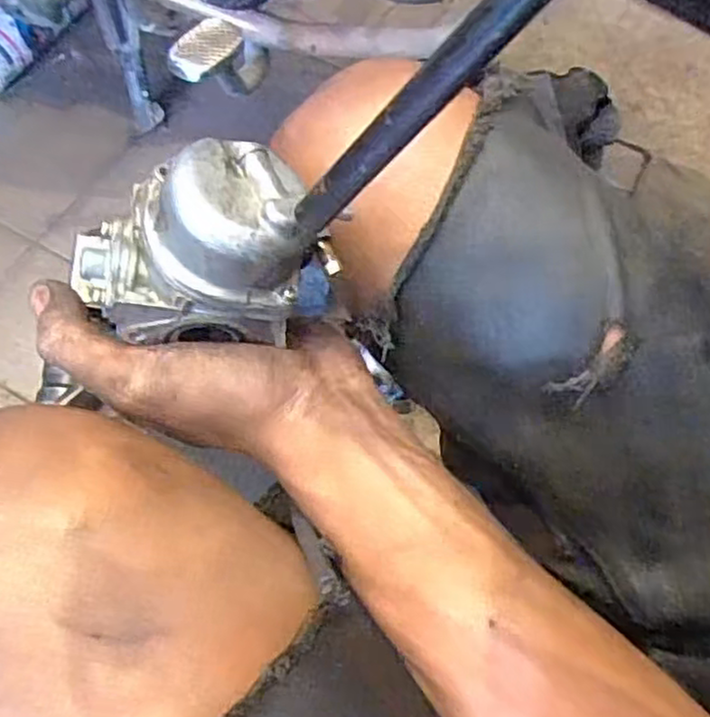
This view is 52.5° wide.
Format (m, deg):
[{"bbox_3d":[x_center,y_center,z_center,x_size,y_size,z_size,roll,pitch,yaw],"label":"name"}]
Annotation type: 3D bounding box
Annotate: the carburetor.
[{"bbox_3d":[-0.054,-0.041,0.251,0.081,0.053,0.050,-2,63,-3],"label":"carburetor"}]

